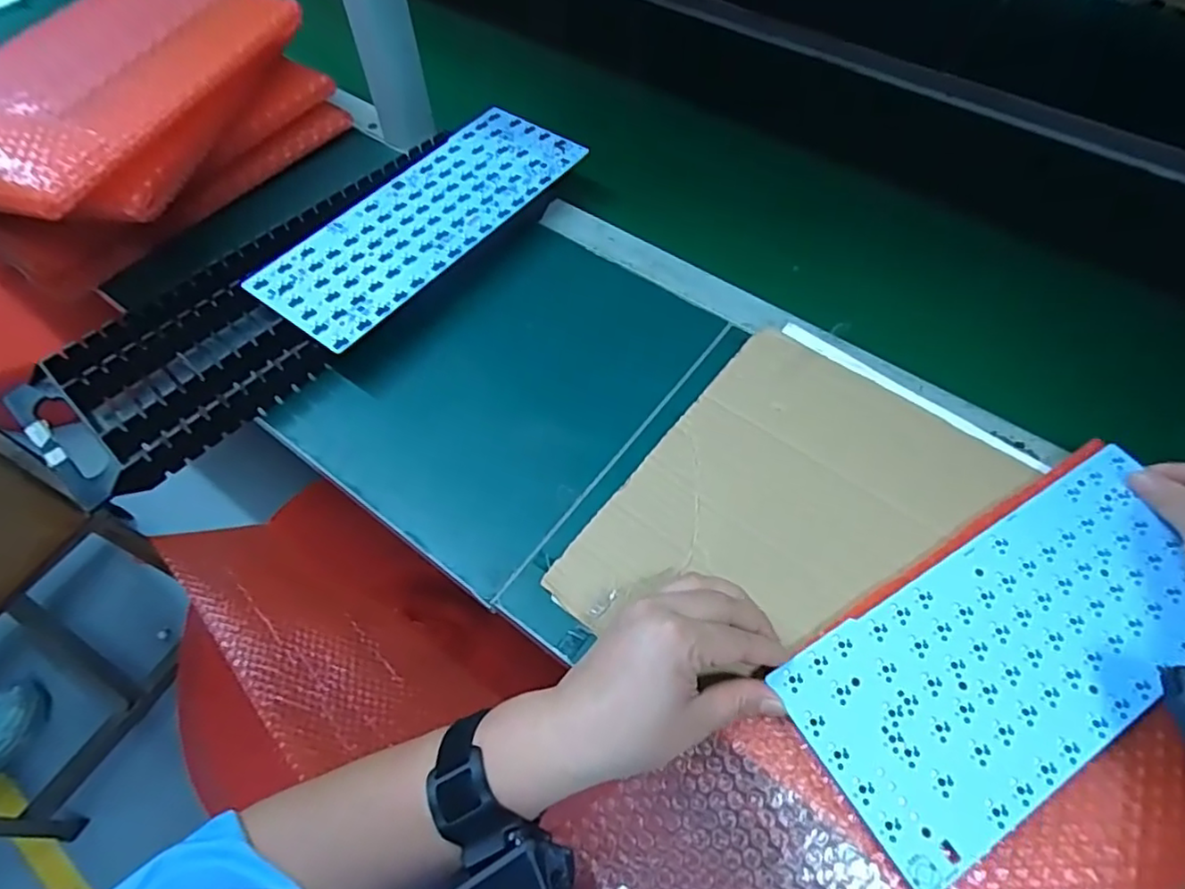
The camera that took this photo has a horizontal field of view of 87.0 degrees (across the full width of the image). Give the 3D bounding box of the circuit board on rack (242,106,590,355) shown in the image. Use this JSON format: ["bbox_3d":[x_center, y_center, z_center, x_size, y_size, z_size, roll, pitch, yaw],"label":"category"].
[{"bbox_3d":[-0.144,-0.204,0.551,0.121,0.008,0.307,32,64,19],"label":"circuit board on rack"}]

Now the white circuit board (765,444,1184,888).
[{"bbox_3d":[0.253,0.115,0.368,0.288,0.005,0.123,-29,62,-16],"label":"white circuit board"}]

